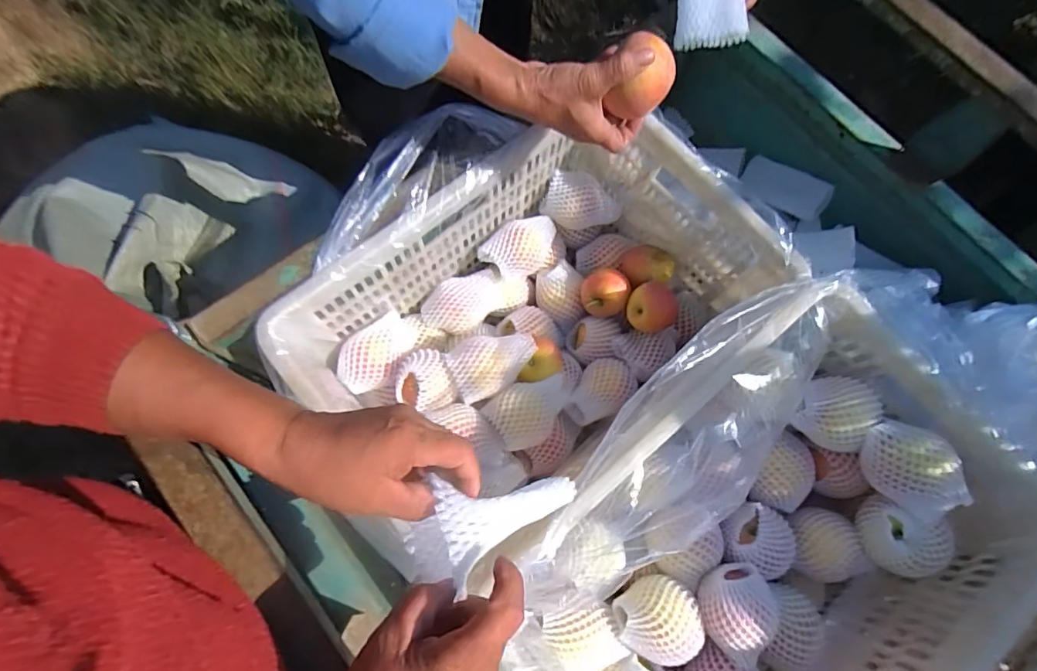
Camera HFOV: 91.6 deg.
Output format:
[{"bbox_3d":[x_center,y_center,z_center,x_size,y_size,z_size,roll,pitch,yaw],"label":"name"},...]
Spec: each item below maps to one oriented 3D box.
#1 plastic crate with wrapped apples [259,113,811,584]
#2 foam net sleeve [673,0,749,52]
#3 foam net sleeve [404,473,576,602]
[{"bbox_3d":[0.018,-0.013,0.656,0.521,0.233,0.337,-39,78,-13],"label":"plastic crate with wrapped apples"},{"bbox_3d":[0.196,-0.357,0.516,0.064,0.042,0.122,2,73,-2],"label":"foam net sleeve"},{"bbox_3d":[-0.013,0.123,0.352,0.151,0.017,0.069,-2,67,-45],"label":"foam net sleeve"}]

